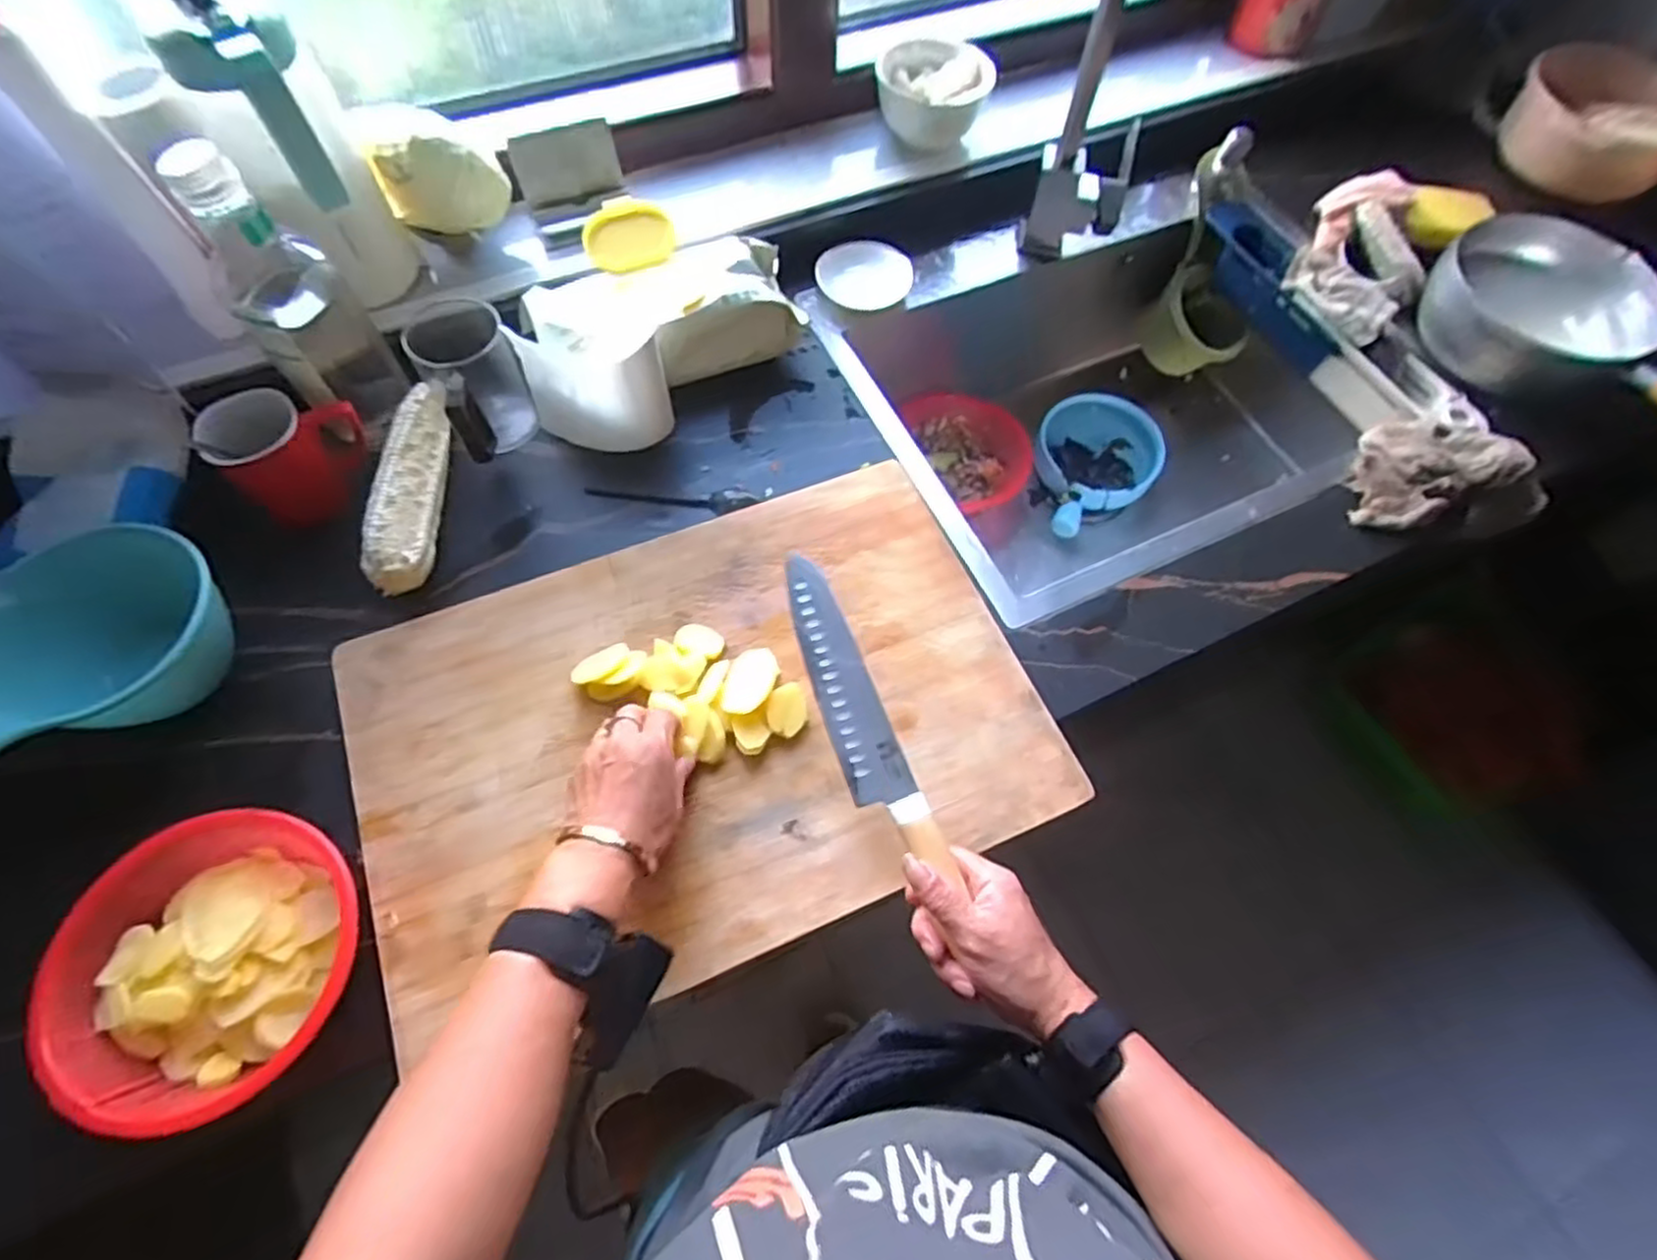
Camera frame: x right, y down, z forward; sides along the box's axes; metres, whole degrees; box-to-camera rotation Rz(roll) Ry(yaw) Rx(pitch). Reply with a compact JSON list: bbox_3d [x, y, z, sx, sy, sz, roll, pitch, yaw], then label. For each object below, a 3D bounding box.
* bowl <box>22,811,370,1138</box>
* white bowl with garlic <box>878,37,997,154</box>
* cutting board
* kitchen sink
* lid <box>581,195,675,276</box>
[{"bbox_3d":[-0.382,0.208,0.470,0.163,0.071,0.167,1,64,-2],"label":"bowl"},{"bbox_3d":[0.118,-0.598,0.825,0.111,0.082,0.091,-26,68,-14],"label":"white bowl with garlic"},{"bbox_3d":[-0.095,0.068,0.561,0.492,0.014,0.334,-21,67,-12],"label":"cutting board"},{"bbox_3d":[0.280,-0.265,0.906,0.546,0.265,0.528,-21,67,-12],"label":"kitchen sink"},{"bbox_3d":[-0.190,-0.378,0.705,0.083,0.008,0.063,-17,109,-12],"label":"lid"}]

